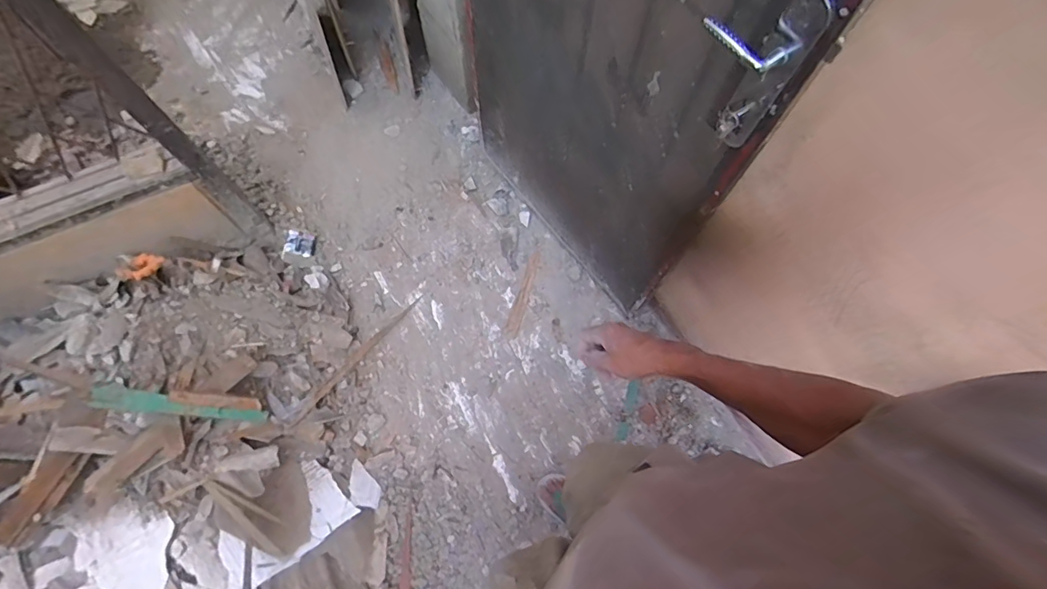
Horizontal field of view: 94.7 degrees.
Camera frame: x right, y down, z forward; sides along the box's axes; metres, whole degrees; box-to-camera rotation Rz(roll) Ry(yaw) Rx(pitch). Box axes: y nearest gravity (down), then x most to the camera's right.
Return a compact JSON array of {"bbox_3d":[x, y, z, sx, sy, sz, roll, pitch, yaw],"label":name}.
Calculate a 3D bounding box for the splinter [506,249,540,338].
[{"bbox_3d":[0.001,-0.006,1.571,0.041,0.019,0.310,16,70,4],"label":"splinter"}]

